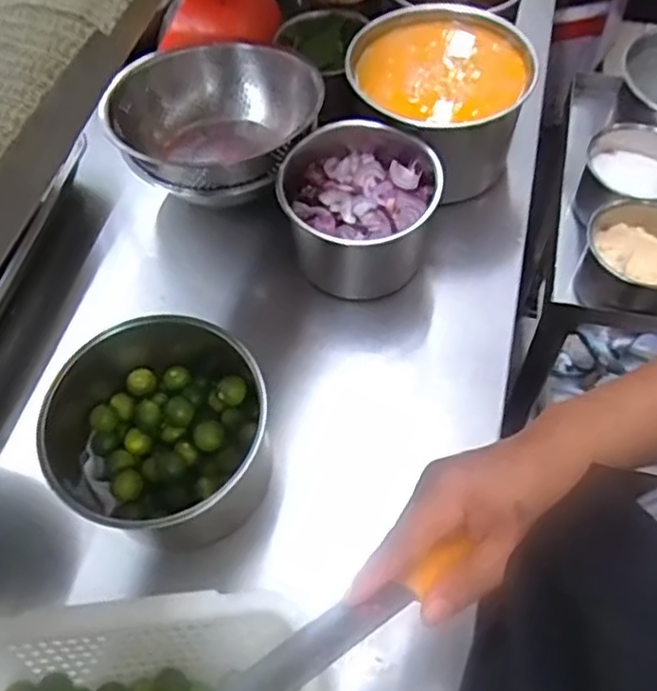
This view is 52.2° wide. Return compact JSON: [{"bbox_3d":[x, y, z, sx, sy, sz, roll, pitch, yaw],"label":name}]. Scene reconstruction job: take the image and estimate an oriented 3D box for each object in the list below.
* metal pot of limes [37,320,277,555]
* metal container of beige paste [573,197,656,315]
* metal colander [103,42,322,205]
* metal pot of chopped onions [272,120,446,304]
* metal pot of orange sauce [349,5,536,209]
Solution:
[{"bbox_3d":[-0.146,0.073,0.581,0.192,0.129,0.168,39,69,23],"label":"metal pot of limes"},{"bbox_3d":[0.344,-0.101,0.743,0.115,0.063,0.122,13,61,10],"label":"metal container of beige paste"},{"bbox_3d":[-0.118,-0.243,0.740,0.203,0.090,0.202,14,62,11],"label":"metal colander"},{"bbox_3d":[0.030,-0.131,0.689,0.149,0.120,0.149,-1,60,2],"label":"metal pot of chopped onions"},{"bbox_3d":[0.122,-0.259,0.767,0.188,0.161,0.195,-1,60,2],"label":"metal pot of orange sauce"}]

